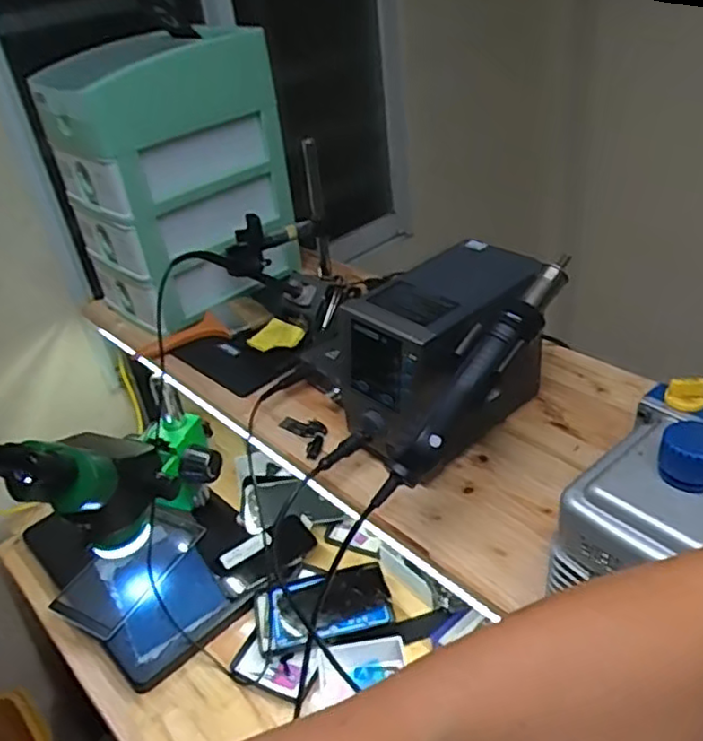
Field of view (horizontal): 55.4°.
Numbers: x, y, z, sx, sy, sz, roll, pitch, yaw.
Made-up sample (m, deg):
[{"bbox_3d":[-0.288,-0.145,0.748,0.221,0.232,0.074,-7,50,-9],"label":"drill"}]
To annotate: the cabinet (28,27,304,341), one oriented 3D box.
[{"bbox_3d":[-0.227,-0.246,0.877,0.184,0.318,0.254,19,43,34],"label":"cabinet"}]

